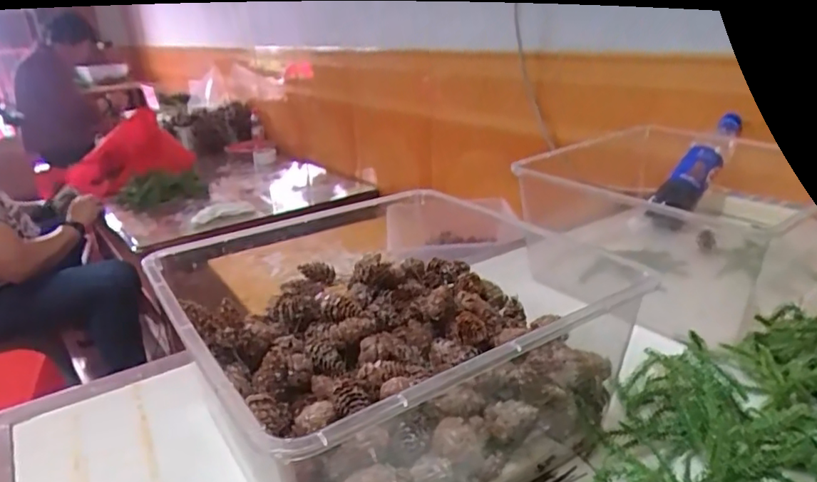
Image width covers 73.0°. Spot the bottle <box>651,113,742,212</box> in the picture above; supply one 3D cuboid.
[{"bbox_3d":[0.462,-0.124,0.868,0.216,0.049,0.051,-44,38,-19],"label":"bottle"}]

